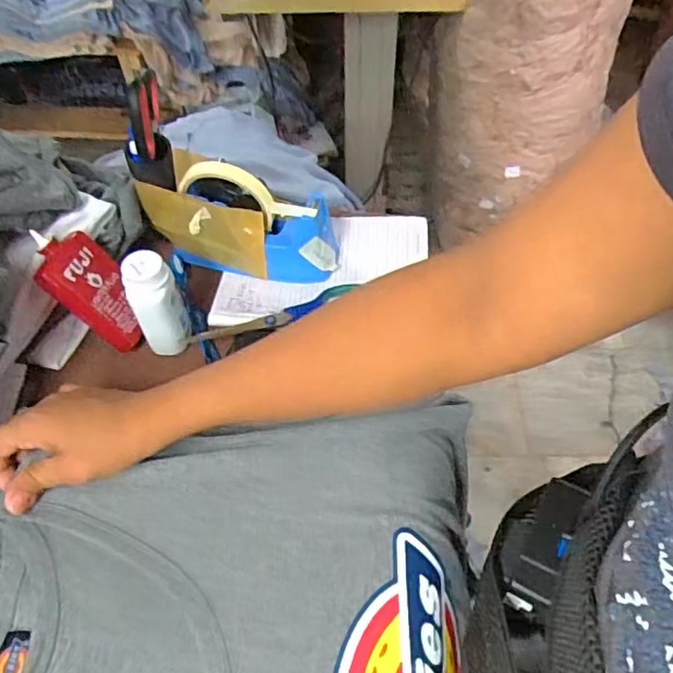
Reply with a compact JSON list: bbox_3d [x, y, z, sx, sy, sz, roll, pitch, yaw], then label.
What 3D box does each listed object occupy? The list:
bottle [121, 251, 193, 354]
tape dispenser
[{"bbox_3d":[-0.151,-0.027,0.498,0.040,0.090,0.035,-21,56,-13],"label":"bottle"},{"bbox_3d":[-0.090,-0.114,0.556,0.183,0.102,0.056,13,55,11],"label":"tape dispenser"}]

